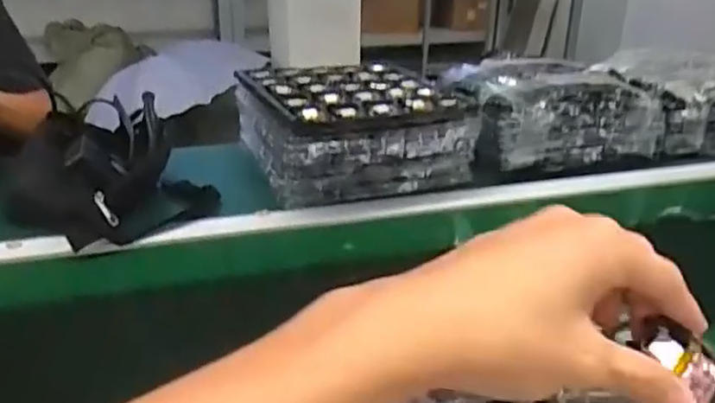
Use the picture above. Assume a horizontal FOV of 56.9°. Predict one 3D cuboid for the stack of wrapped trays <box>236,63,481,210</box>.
[{"bbox_3d":[-0.011,-0.104,0.939,0.270,0.121,0.260,-10,26,-21],"label":"stack of wrapped trays"}]

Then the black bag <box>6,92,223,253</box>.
[{"bbox_3d":[-0.310,-0.042,0.835,0.227,0.112,0.175,19,30,36],"label":"black bag"}]

